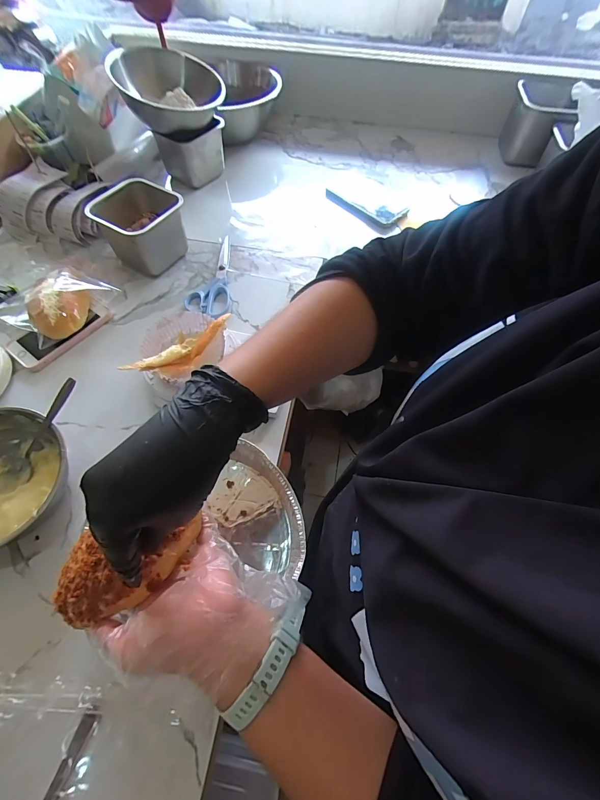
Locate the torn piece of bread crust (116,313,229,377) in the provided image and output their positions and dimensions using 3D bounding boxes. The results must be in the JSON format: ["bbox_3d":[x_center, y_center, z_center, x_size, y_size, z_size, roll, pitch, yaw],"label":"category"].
[{"bbox_3d":[-0.142,-0.061,0.418,0.037,0.035,0.129,36,66,18],"label":"torn piece of bread crust"}]

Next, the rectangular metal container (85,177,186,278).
[{"bbox_3d":[-0.256,-0.275,0.561,0.127,0.096,0.113,31,64,16],"label":"rectangular metal container"}]

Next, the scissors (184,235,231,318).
[{"bbox_3d":[-0.152,-0.206,0.574,0.068,0.011,0.188,-5,60,-3],"label":"scissors"}]

